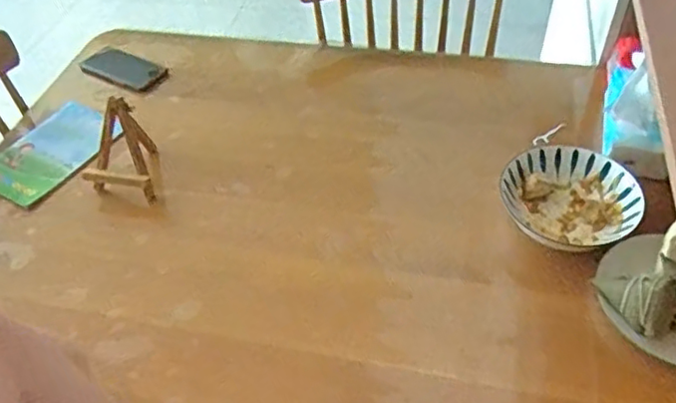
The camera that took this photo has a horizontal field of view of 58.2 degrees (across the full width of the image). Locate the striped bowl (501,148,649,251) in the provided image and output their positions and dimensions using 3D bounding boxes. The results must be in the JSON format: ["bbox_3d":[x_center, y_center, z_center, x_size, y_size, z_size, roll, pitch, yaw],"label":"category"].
[{"bbox_3d":[0.308,0.005,0.818,0.168,0.066,0.159,-2,47,2],"label":"striped bowl"}]

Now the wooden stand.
[{"bbox_3d":[-0.314,-0.068,0.876,0.092,0.146,0.089,-2,47,2],"label":"wooden stand"}]

